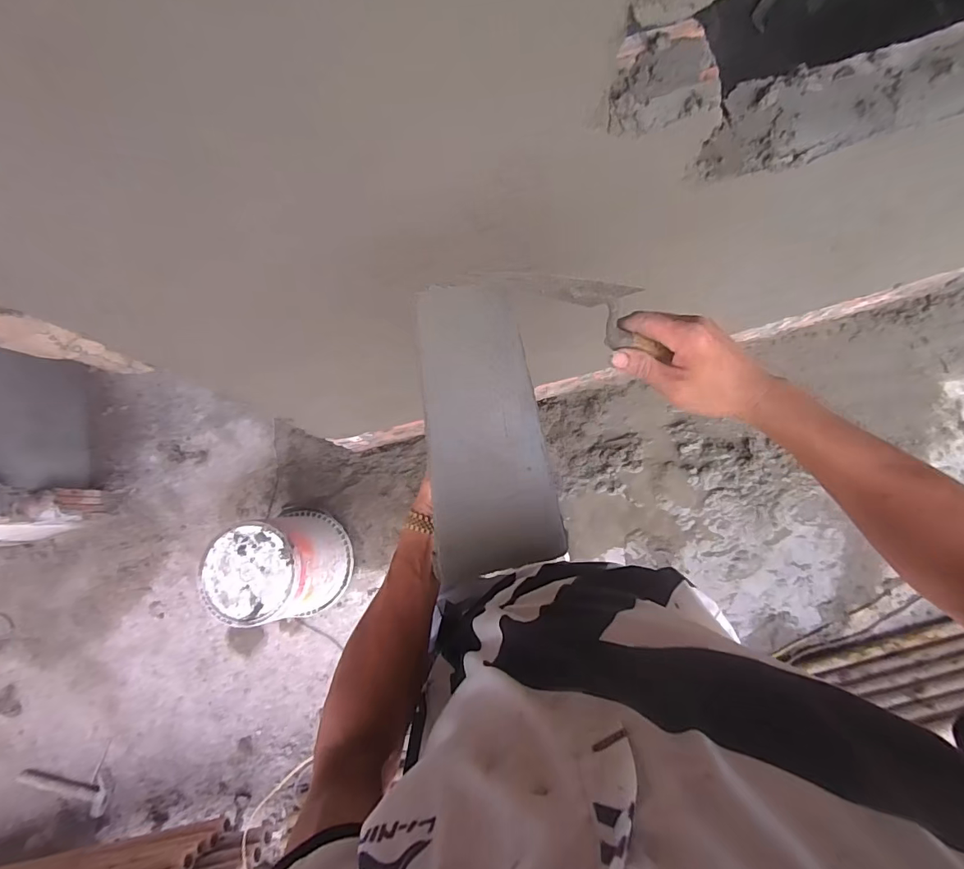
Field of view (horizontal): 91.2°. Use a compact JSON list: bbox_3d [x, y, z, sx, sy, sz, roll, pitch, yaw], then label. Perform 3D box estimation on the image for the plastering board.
[{"bbox_3d":[0.007,-0.002,0.465,0.124,0.013,0.277,-9,94,-16],"label":"plastering board"}]

